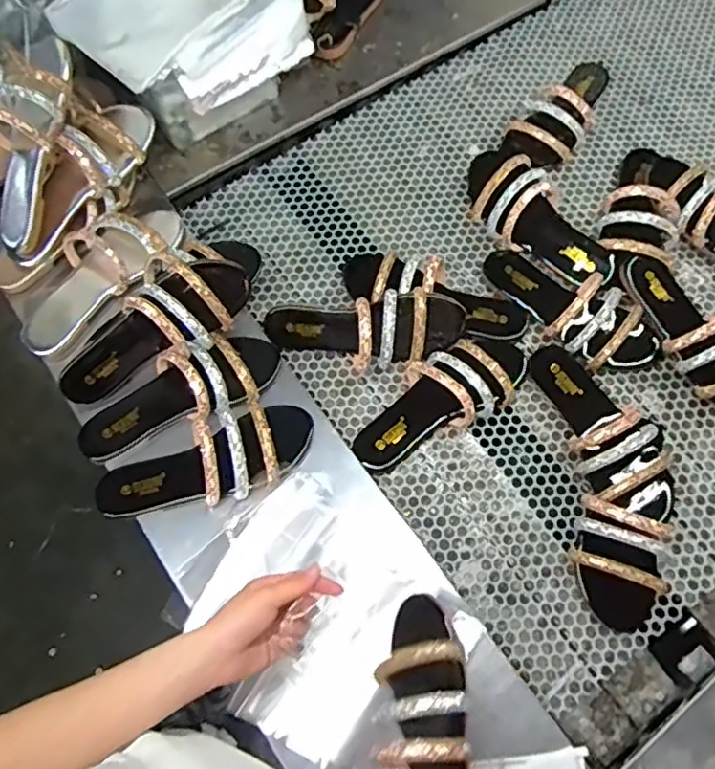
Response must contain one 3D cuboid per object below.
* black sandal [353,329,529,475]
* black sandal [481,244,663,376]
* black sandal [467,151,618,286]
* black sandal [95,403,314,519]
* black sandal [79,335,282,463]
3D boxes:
[{"bbox_3d":[0.103,0.009,0.770,0.243,0.048,0.098,-31,72,-12],"label":"black sandal"},{"bbox_3d":[0.269,-0.100,0.809,0.247,0.058,0.099,36,72,12],"label":"black sandal"},{"bbox_3d":[0.234,-0.229,0.852,0.261,0.070,0.096,42,74,14],"label":"black sandal"},{"bbox_3d":[-0.168,0.088,0.709,0.250,0.067,0.101,-27,71,-13],"label":"black sandal"},{"bbox_3d":[-0.210,0.010,0.757,0.247,0.086,0.094,-26,71,-11],"label":"black sandal"}]

